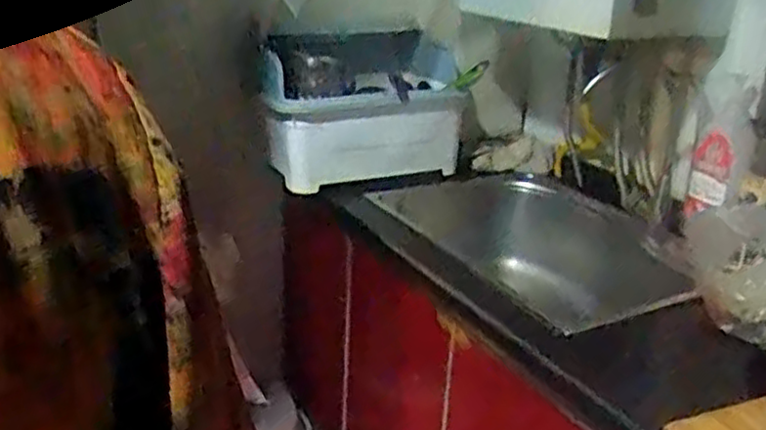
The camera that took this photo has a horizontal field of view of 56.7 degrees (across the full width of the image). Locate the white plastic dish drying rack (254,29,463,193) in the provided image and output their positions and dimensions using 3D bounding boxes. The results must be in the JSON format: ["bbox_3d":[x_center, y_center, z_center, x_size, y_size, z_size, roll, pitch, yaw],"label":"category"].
[{"bbox_3d":[-0.043,-0.238,1.594,0.449,0.295,0.244,-13,27,-32],"label":"white plastic dish drying rack"}]

